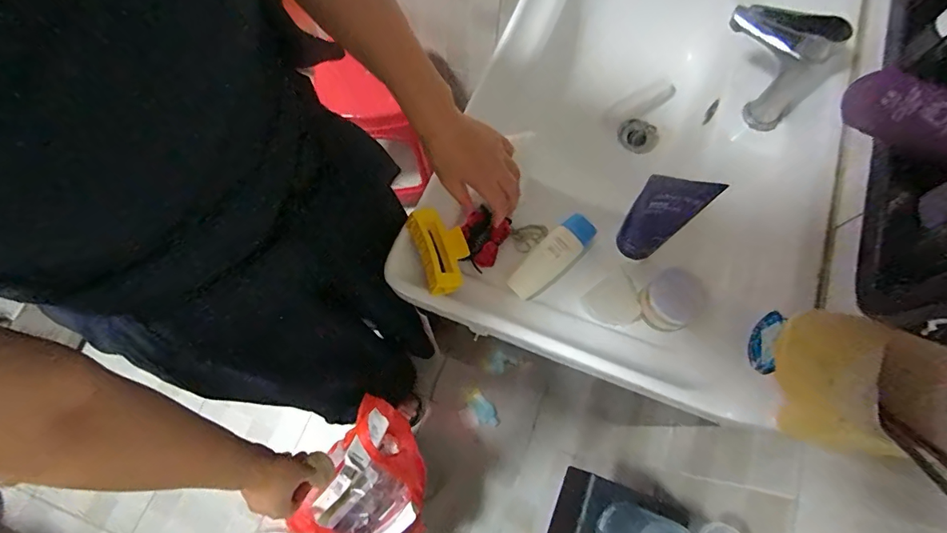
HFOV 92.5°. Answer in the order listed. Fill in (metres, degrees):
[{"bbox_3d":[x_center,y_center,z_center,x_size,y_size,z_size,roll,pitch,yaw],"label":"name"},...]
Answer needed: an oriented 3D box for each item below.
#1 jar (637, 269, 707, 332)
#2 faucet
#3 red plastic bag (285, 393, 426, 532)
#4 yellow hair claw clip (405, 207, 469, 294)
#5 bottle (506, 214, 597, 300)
[{"bbox_3d":[0.239,0.042,0.553,0.056,0.067,0.063,-36,75,-13],"label":"jar"},{"bbox_3d":[0.399,-0.275,0.612,0.044,0.148,0.140,-38,75,-14],"label":"faucet"},{"bbox_3d":[-0.193,0.396,0.843,0.202,0.155,0.257,25,71,7],"label":"red plastic bag"},{"bbox_3d":[-0.039,-0.022,0.546,0.058,0.030,0.103,-19,72,-8],"label":"yellow hair claw clip"},{"bbox_3d":[0.101,-0.013,0.586,0.136,0.021,0.044,-41,76,-15],"label":"bottle"}]

